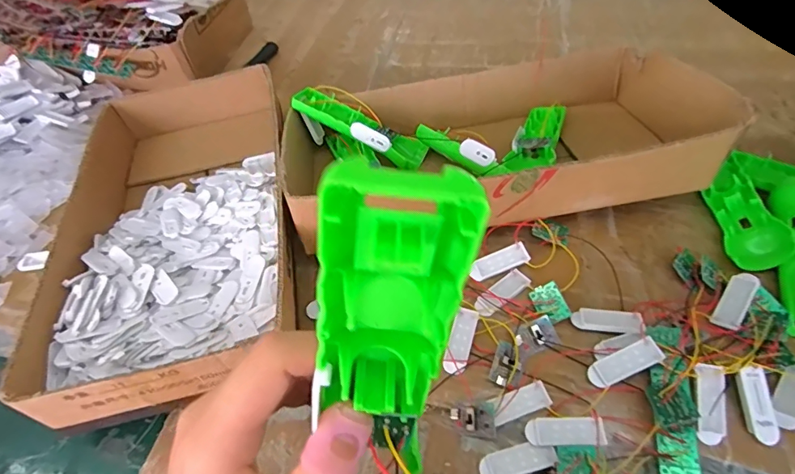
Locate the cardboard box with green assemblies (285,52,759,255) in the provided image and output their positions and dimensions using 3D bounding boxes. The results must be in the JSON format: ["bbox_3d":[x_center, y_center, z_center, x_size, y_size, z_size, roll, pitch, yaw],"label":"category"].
[{"bbox_3d":[0.143,-0.112,0.511,0.356,0.101,0.215,-9,50,-1],"label":"cardboard box with green assemblies"}]

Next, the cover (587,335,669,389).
[{"bbox_3d":[0.182,0.101,0.376,0.059,0.006,0.021,-28,49,3],"label":"cover"}]

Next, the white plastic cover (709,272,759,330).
[{"bbox_3d":[0.293,0.055,0.404,0.021,0.008,0.055,30,78,28],"label":"white plastic cover"}]

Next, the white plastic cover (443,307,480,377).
[{"bbox_3d":[0.055,0.089,0.404,0.019,0.009,0.059,13,53,17],"label":"white plastic cover"}]

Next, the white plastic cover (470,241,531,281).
[{"bbox_3d":[0.097,0.023,0.448,0.057,0.013,0.020,-17,50,-8],"label":"white plastic cover"}]

